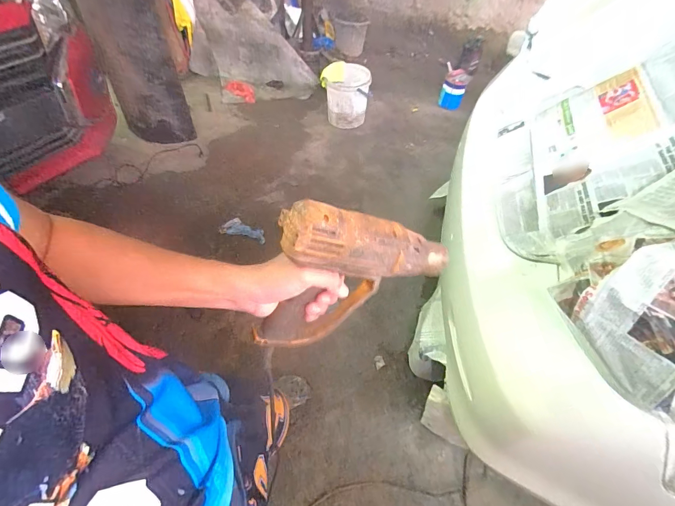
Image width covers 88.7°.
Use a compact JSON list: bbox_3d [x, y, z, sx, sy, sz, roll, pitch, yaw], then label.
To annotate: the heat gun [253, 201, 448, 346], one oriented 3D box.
[{"bbox_3d":[0.027,0.041,0.448,0.236,0.194,0.080,9,11,-28],"label":"heat gun"}]

